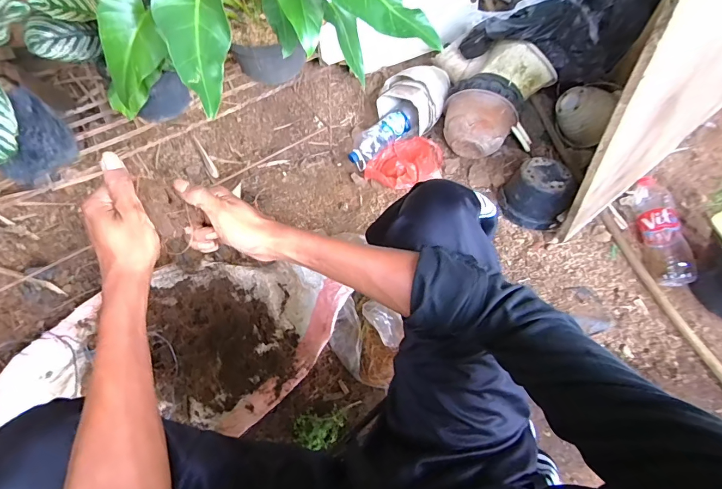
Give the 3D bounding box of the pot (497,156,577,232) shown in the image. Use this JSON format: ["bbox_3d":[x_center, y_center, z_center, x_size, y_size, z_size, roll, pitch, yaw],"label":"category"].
[{"bbox_3d":[0.469,-0.143,1.038,0.157,0.125,0.159,2,55,-3],"label":"pot"}]

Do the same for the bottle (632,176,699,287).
[{"bbox_3d":[0.790,-0.054,1.026,0.083,0.095,0.340,7,55,1],"label":"bottle"}]

